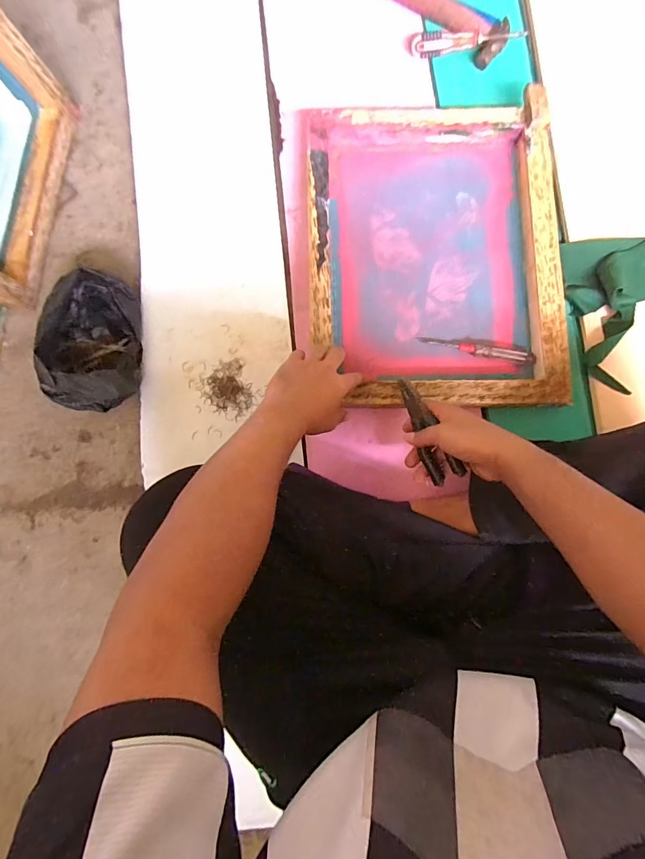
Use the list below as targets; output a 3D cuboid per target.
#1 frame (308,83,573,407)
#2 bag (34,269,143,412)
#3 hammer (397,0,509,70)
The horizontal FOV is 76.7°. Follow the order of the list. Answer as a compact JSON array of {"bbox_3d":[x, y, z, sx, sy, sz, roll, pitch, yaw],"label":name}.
[{"bbox_3d":[0.166,-0.263,0.623,0.362,0.062,0.454,0,83,1],"label":"frame"},{"bbox_3d":[-0.329,-0.129,0.597,0.107,0.097,0.198,9,83,2],"label":"bag"},{"bbox_3d":[0.181,-0.700,0.680,0.269,0.028,0.104,38,85,5],"label":"hammer"}]

